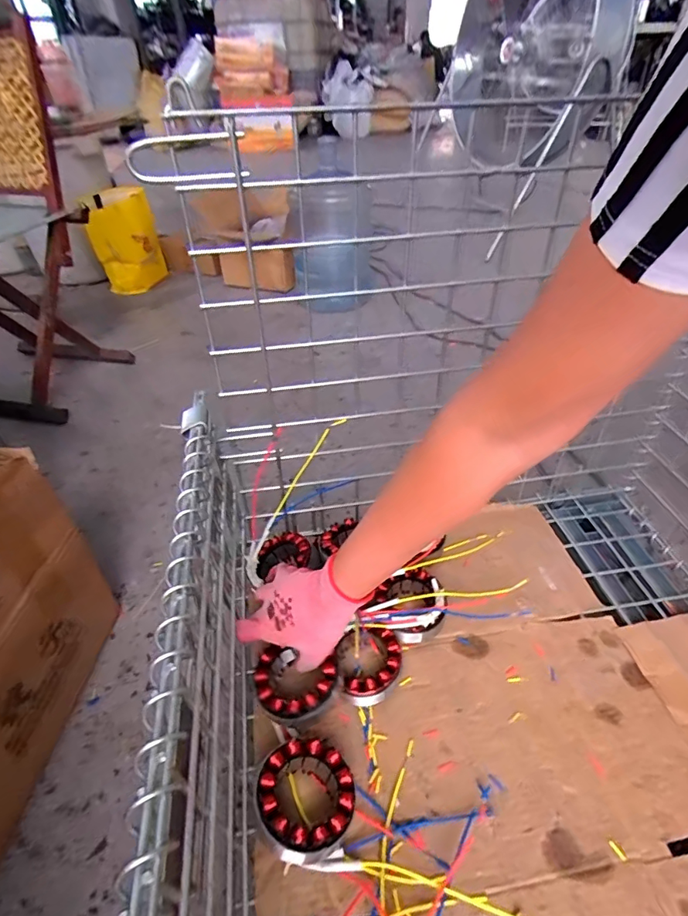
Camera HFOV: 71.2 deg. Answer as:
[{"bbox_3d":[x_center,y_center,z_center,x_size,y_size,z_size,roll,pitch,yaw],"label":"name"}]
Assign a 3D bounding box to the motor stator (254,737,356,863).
[{"bbox_3d":[-0.036,0.291,0.419,0.084,0.030,0.094,6,33,-15],"label":"motor stator"}]

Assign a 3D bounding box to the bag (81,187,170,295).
[{"bbox_3d":[-0.741,-0.725,1.645,0.202,0.311,0.189,-12,41,-10],"label":"bag"}]

